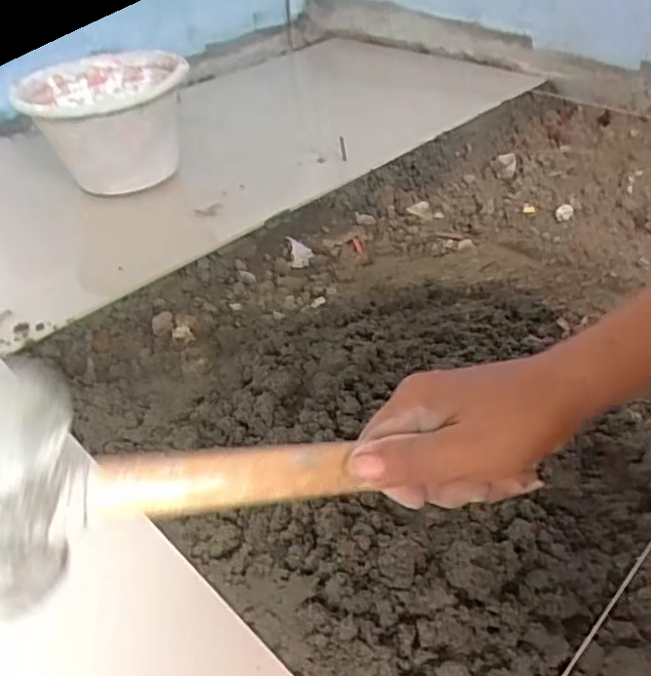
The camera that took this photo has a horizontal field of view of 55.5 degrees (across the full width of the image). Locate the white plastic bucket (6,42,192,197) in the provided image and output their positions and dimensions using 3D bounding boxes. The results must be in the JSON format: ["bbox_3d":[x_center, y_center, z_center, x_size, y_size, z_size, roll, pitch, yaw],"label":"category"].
[{"bbox_3d":[-0.308,-0.300,0.935,0.209,0.173,0.220,-2,40,1],"label":"white plastic bucket"}]

